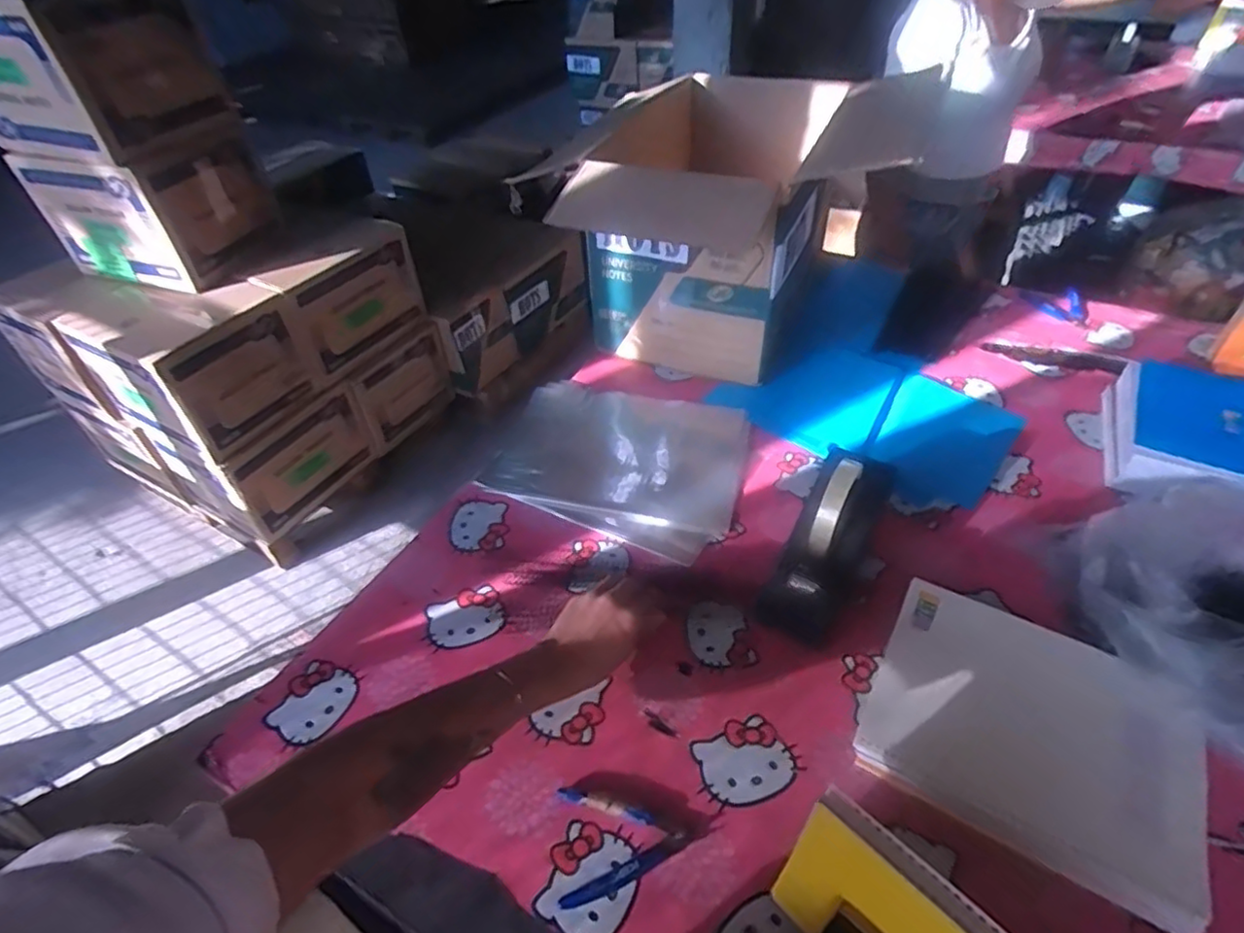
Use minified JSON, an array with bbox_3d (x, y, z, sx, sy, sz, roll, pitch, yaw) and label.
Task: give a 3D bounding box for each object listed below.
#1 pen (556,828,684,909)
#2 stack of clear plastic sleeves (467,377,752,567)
[{"bbox_3d":[0.004,0.319,0.511,0.109,0.006,0.015,-21,46,-17],"label":"pen"},{"bbox_3d":[0.002,-0.022,0.861,0.311,0.023,0.285,12,46,16],"label":"stack of clear plastic sleeves"}]

